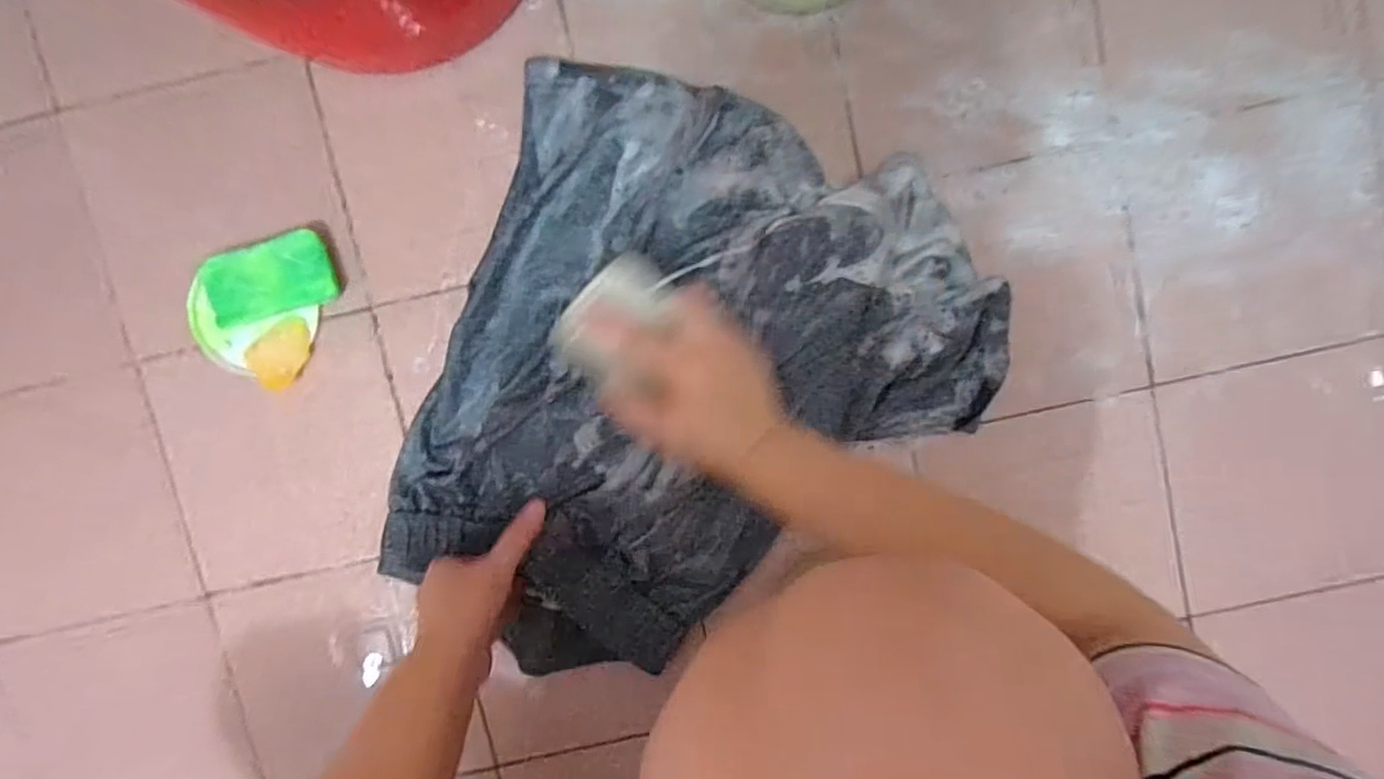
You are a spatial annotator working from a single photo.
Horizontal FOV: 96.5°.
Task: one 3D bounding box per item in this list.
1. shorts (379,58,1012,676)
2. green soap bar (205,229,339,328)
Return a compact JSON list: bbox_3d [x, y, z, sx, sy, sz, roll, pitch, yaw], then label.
[{"bbox_3d":[0.008,0.011,0.485,0.399,0.044,0.443,21,95,-2],"label":"shorts"},{"bbox_3d":[-0.335,-0.088,0.494,0.099,0.028,0.057,-14,95,2],"label":"green soap bar"}]

